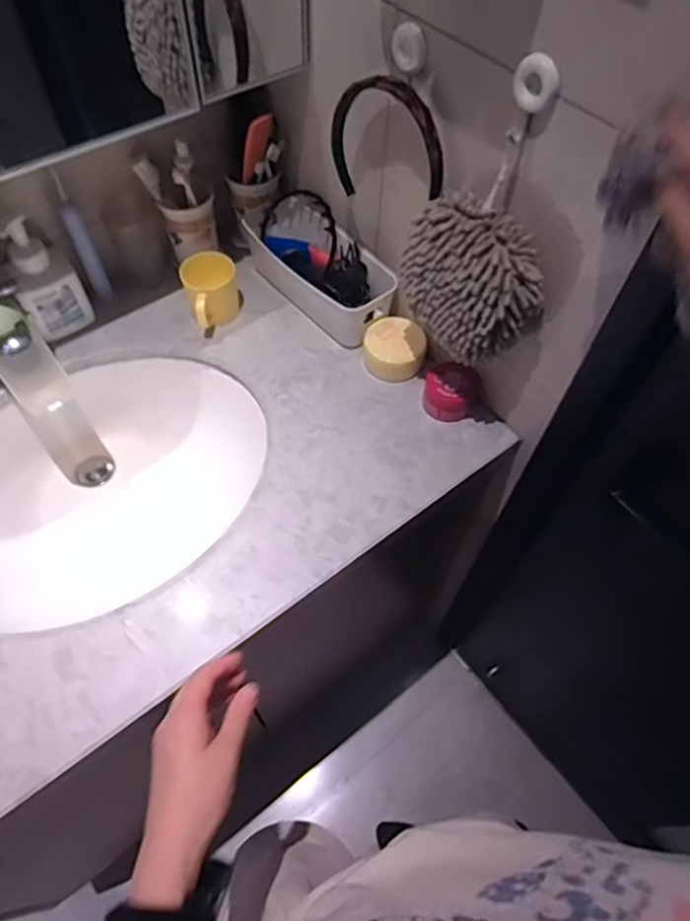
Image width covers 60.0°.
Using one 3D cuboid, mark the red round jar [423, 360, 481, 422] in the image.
[{"bbox_3d":[0.145,-0.094,0.812,0.074,0.052,0.069,19,60,10],"label":"red round jar"}]

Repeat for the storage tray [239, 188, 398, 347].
[{"bbox_3d":[-0.042,-0.286,0.900,0.112,0.099,0.265,-35,66,-21],"label":"storage tray"}]

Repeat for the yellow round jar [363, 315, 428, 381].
[{"bbox_3d":[0.069,-0.159,0.846,0.080,0.047,0.081,1,58,-2],"label":"yellow round jar"}]

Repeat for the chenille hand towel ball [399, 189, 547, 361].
[{"bbox_3d":[0.136,-0.196,0.653,0.074,0.138,0.167,-39,67,-23],"label":"chenille hand towel ball"}]

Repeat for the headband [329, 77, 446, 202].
[{"bbox_3d":[0.047,-0.354,0.678,0.028,0.141,0.168,-39,67,-23],"label":"headband"}]

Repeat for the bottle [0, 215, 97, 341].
[{"bbox_3d":[-0.408,-0.246,0.816,0.080,0.158,0.058,-24,62,-16],"label":"bottle"}]

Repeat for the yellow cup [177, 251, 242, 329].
[{"bbox_3d":[-0.193,-0.240,0.877,0.077,0.085,0.093,-11,59,-9],"label":"yellow cup"}]

